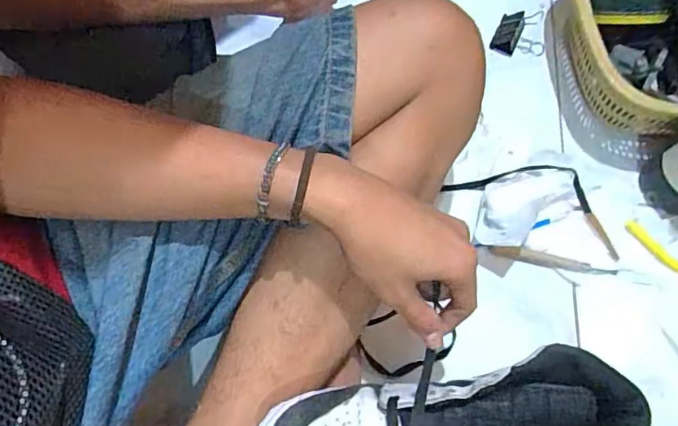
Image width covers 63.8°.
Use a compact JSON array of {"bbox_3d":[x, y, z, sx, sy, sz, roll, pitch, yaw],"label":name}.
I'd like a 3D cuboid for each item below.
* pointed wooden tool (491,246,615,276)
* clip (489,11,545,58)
[{"bbox_3d":[0.208,0.046,0.531,0.120,0.010,0.012,11,67,3],"label":"pointed wooden tool"},{"bbox_3d":[0.209,-0.206,0.624,0.059,0.031,0.042,9,67,2],"label":"clip"}]

